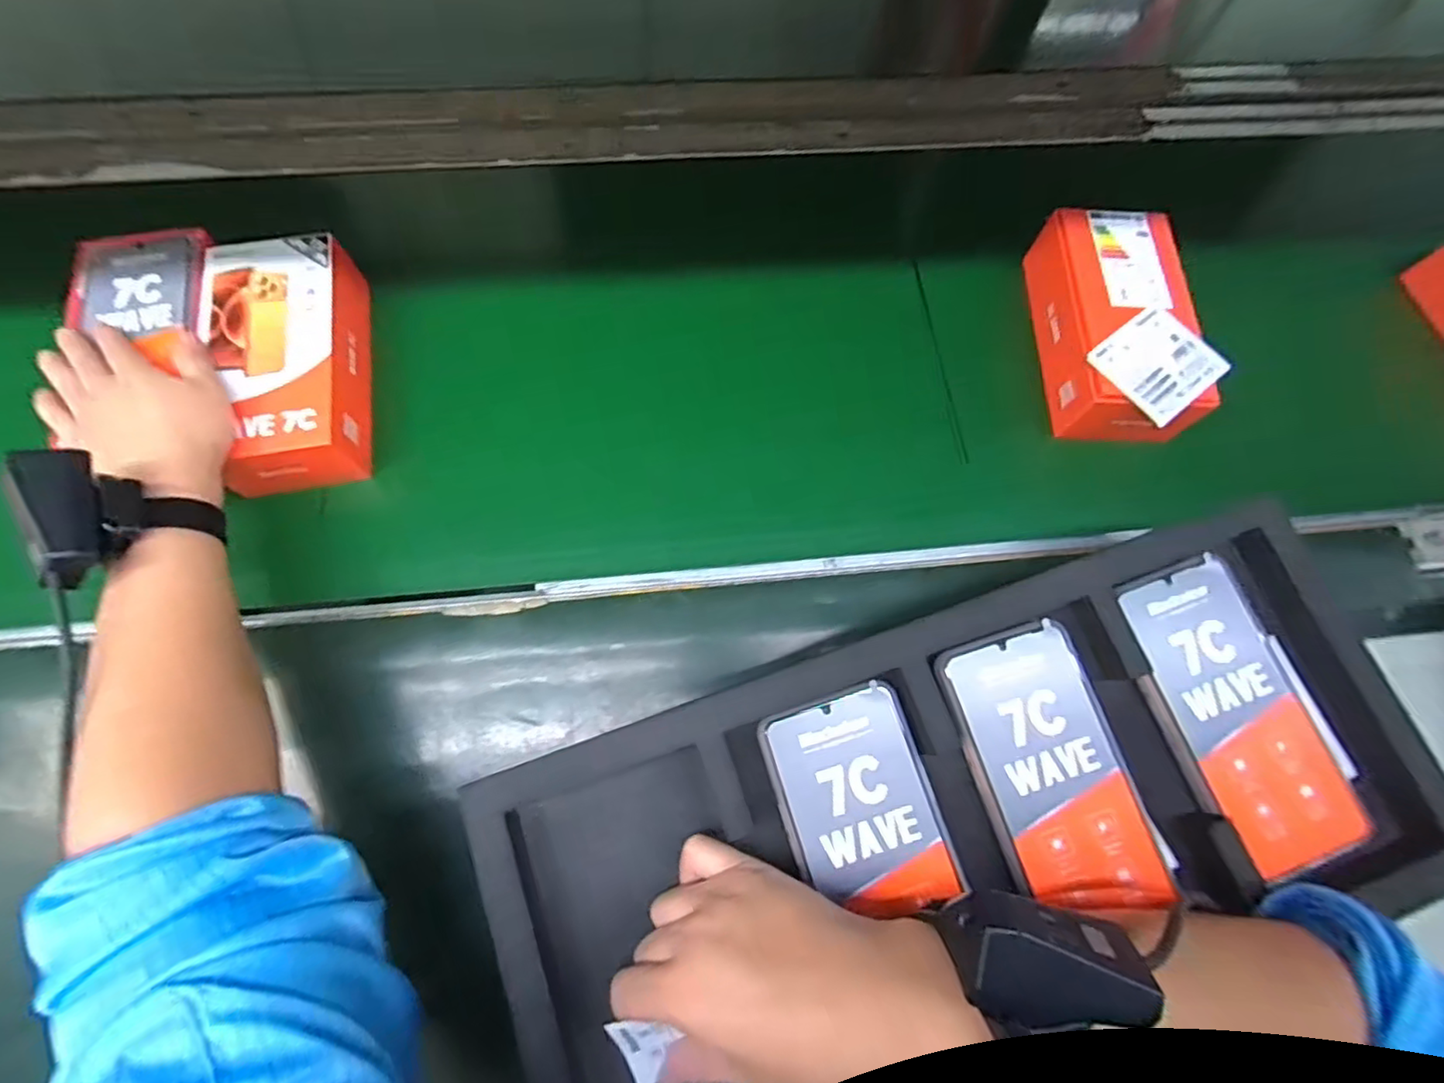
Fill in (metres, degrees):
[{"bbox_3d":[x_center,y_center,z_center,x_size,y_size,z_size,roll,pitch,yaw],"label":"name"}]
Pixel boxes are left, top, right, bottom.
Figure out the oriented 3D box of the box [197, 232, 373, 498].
[{"bbox_3d":[-0.321,-0.132,0.459,0.095,0.056,0.190,-10,71,-4],"label":"box"}]

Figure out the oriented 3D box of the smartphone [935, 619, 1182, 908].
[{"bbox_3d":[0.179,0.120,0.327,0.079,0.014,0.143,-18,71,-7],"label":"smartphone"}]

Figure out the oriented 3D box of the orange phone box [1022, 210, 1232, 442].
[{"bbox_3d":[0.320,-0.169,0.496,0.107,0.060,0.206,2,70,0],"label":"orange phone box"}]

